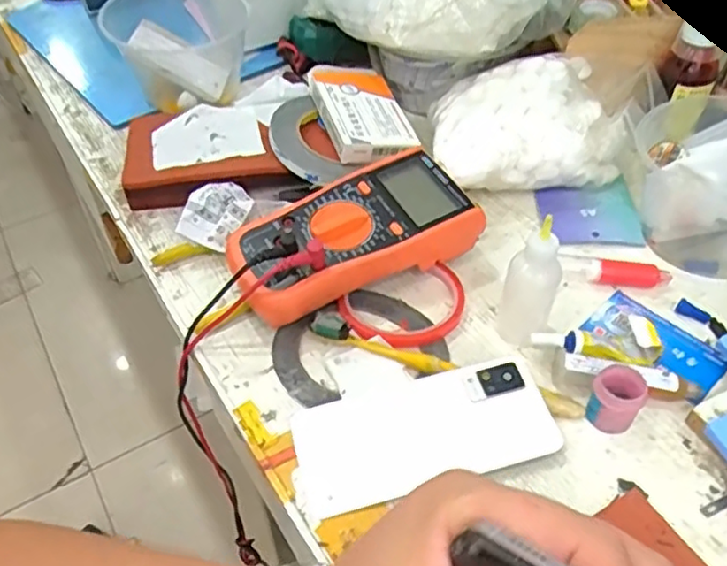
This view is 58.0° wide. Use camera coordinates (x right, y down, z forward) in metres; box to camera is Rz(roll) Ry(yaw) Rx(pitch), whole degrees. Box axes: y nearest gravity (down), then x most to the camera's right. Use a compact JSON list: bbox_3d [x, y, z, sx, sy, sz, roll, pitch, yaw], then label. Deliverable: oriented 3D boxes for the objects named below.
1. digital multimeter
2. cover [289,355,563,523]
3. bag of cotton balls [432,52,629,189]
[{"bbox_3d":[-0.010,-0.033,0.486,0.177,0.059,0.077,-22,49,-19],"label":"digital multimeter"},{"bbox_3d":[0.035,0.090,0.402,0.154,0.009,0.070,-11,47,-9],"label":"cover"},{"bbox_3d":[0.140,-0.138,0.561,0.168,0.072,0.113,-6,46,-4],"label":"bag of cotton balls"}]

